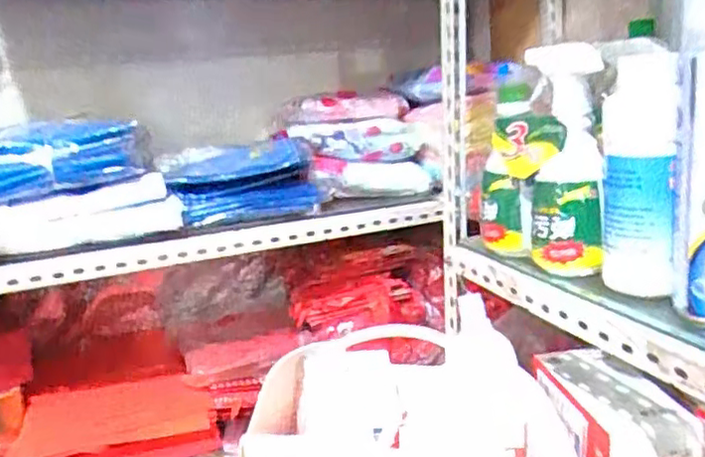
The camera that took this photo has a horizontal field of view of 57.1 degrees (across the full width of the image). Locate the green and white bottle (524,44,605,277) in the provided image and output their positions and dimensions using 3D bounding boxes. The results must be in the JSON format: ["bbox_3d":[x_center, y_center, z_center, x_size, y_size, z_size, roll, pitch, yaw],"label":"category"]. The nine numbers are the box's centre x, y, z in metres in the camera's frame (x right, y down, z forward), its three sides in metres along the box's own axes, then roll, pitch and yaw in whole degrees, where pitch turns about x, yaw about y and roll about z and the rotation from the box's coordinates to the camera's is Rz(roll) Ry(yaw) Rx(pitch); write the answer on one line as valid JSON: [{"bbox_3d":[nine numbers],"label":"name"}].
[{"bbox_3d":[0.195,-0.062,0.598,0.066,0.196,0.085,0,14,19],"label":"green and white bottle"}]

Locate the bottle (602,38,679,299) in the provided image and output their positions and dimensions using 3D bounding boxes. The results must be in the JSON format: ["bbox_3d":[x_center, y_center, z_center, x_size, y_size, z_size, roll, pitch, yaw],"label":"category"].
[{"bbox_3d":[0.229,-0.042,0.518,0.054,0.193,0.057,2,15,25],"label":"bottle"}]

